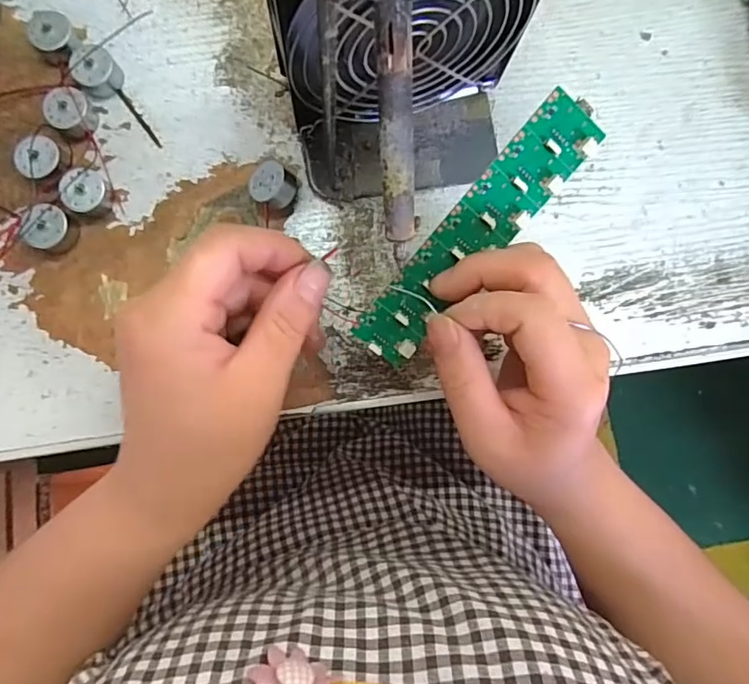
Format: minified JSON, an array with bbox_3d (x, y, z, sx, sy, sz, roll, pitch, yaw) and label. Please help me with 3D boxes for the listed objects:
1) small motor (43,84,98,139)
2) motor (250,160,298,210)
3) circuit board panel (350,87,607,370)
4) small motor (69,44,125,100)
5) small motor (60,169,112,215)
[{"bbox_3d":[-0.166,-0.125,0.282,0.022,0.016,0.022,0,84,-3],"label":"small motor"},{"bbox_3d":[-0.056,-0.084,0.283,0.024,0.020,0.022,0,84,-3],"label":"motor"},{"bbox_3d":[0.044,-0.046,0.231,0.029,0.004,0.135,37,106,-14],"label":"circuit board panel"},{"bbox_3d":[-0.153,-0.150,0.285,0.020,0.016,0.023,44,83,2],"label":"small motor"},{"bbox_3d":[-0.155,-0.081,0.279,0.021,0.014,0.022,0,84,-3],"label":"small motor"}]

